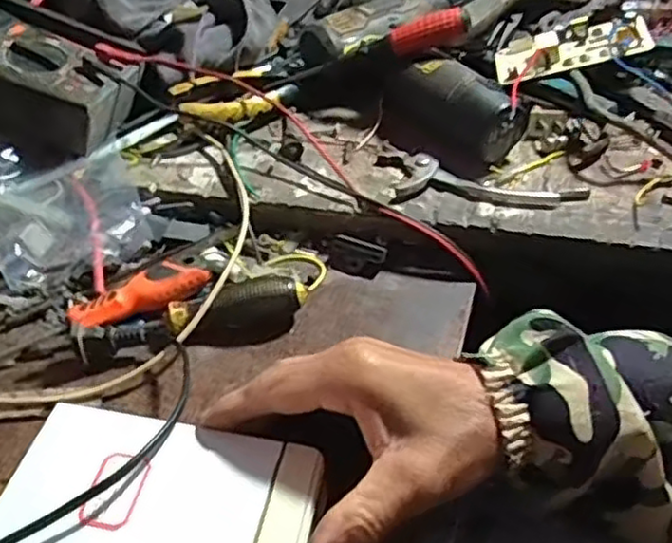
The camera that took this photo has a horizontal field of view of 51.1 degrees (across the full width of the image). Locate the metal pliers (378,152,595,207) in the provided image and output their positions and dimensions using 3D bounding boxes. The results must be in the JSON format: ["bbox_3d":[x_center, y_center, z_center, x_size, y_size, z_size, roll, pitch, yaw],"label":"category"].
[{"bbox_3d":[0.103,-0.067,0.502,0.144,0.014,0.048,2,46,6],"label":"metal pliers"}]

